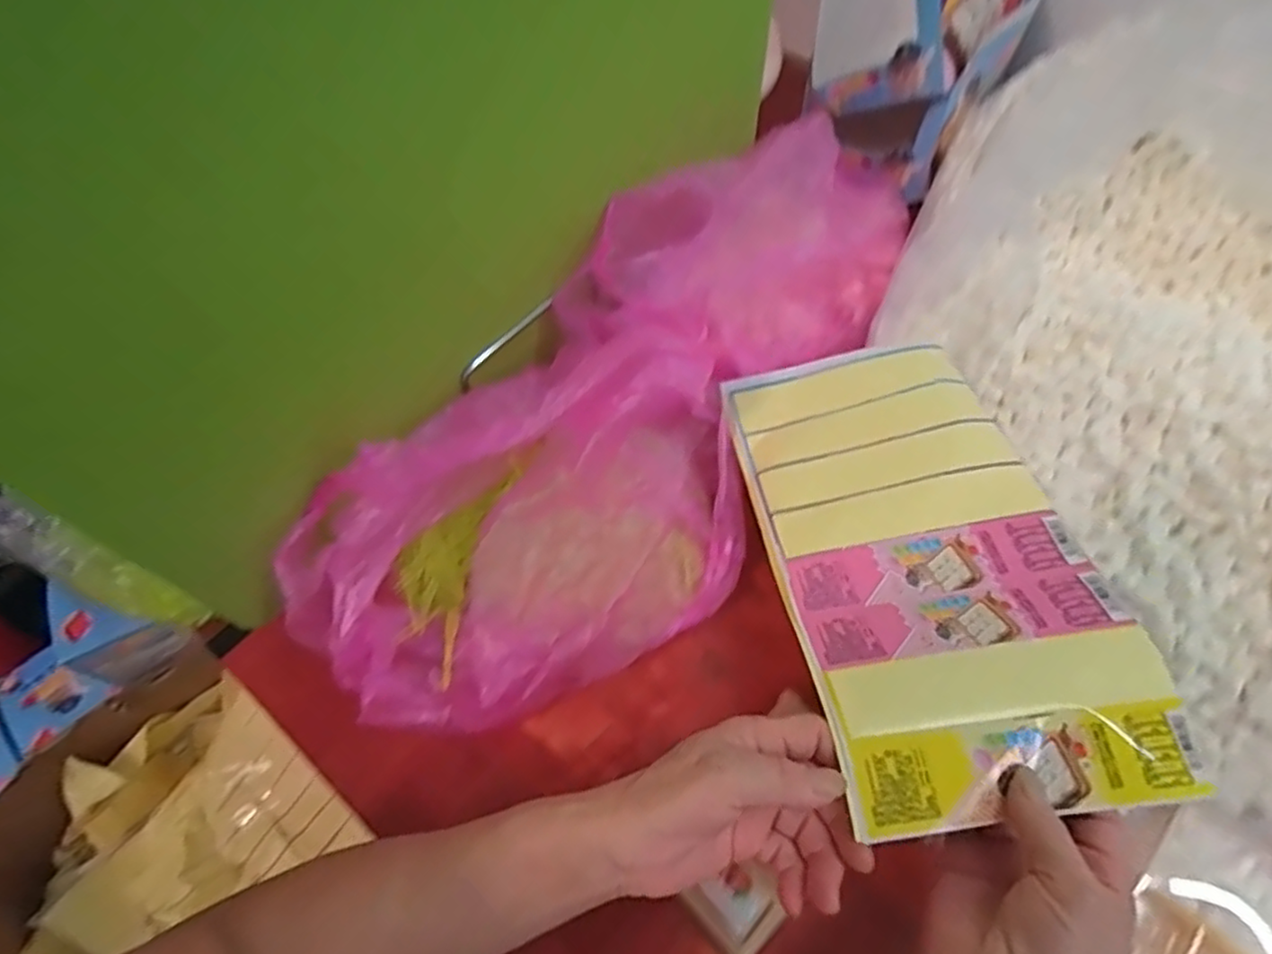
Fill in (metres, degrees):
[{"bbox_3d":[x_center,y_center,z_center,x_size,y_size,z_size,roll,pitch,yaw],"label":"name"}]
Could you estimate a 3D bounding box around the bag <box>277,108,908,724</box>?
[{"bbox_3d":[0.007,-0.061,0.485,0.226,0.134,0.550,29,65,18],"label":"bag"}]

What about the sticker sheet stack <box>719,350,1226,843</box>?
[{"bbox_3d":[0.170,0.034,0.414,0.174,0.023,0.324,-11,47,3],"label":"sticker sheet stack"}]

